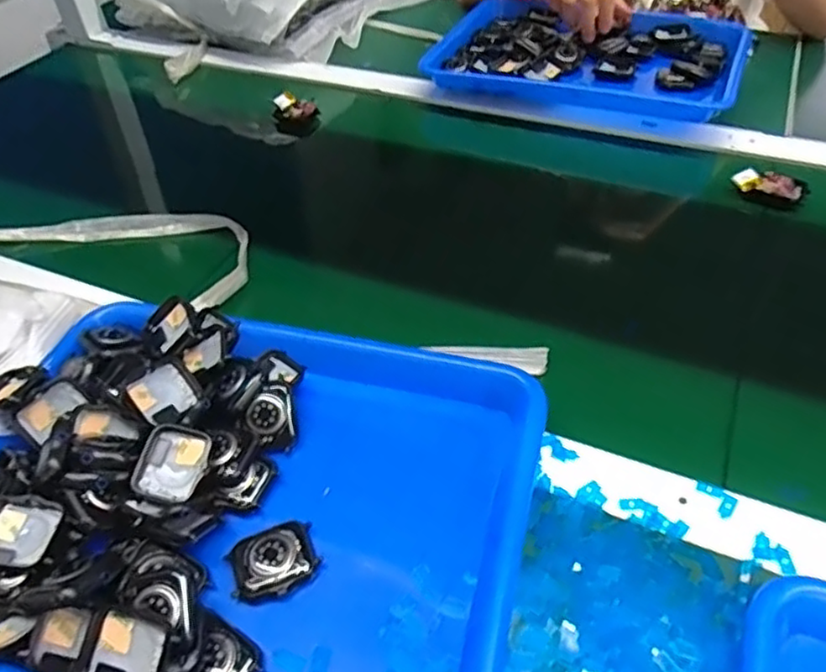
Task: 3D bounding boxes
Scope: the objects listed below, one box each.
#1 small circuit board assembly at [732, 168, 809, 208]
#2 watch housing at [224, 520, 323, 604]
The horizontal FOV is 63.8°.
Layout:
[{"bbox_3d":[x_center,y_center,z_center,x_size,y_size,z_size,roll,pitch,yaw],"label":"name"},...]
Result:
[{"bbox_3d":[0.322,-0.134,0.599,0.060,0.020,0.023,22,52,23],"label":"small circuit board assembly"},{"bbox_3d":[-0.077,0.123,0.364,0.047,0.011,0.038,-22,49,-16],"label":"watch housing"}]

